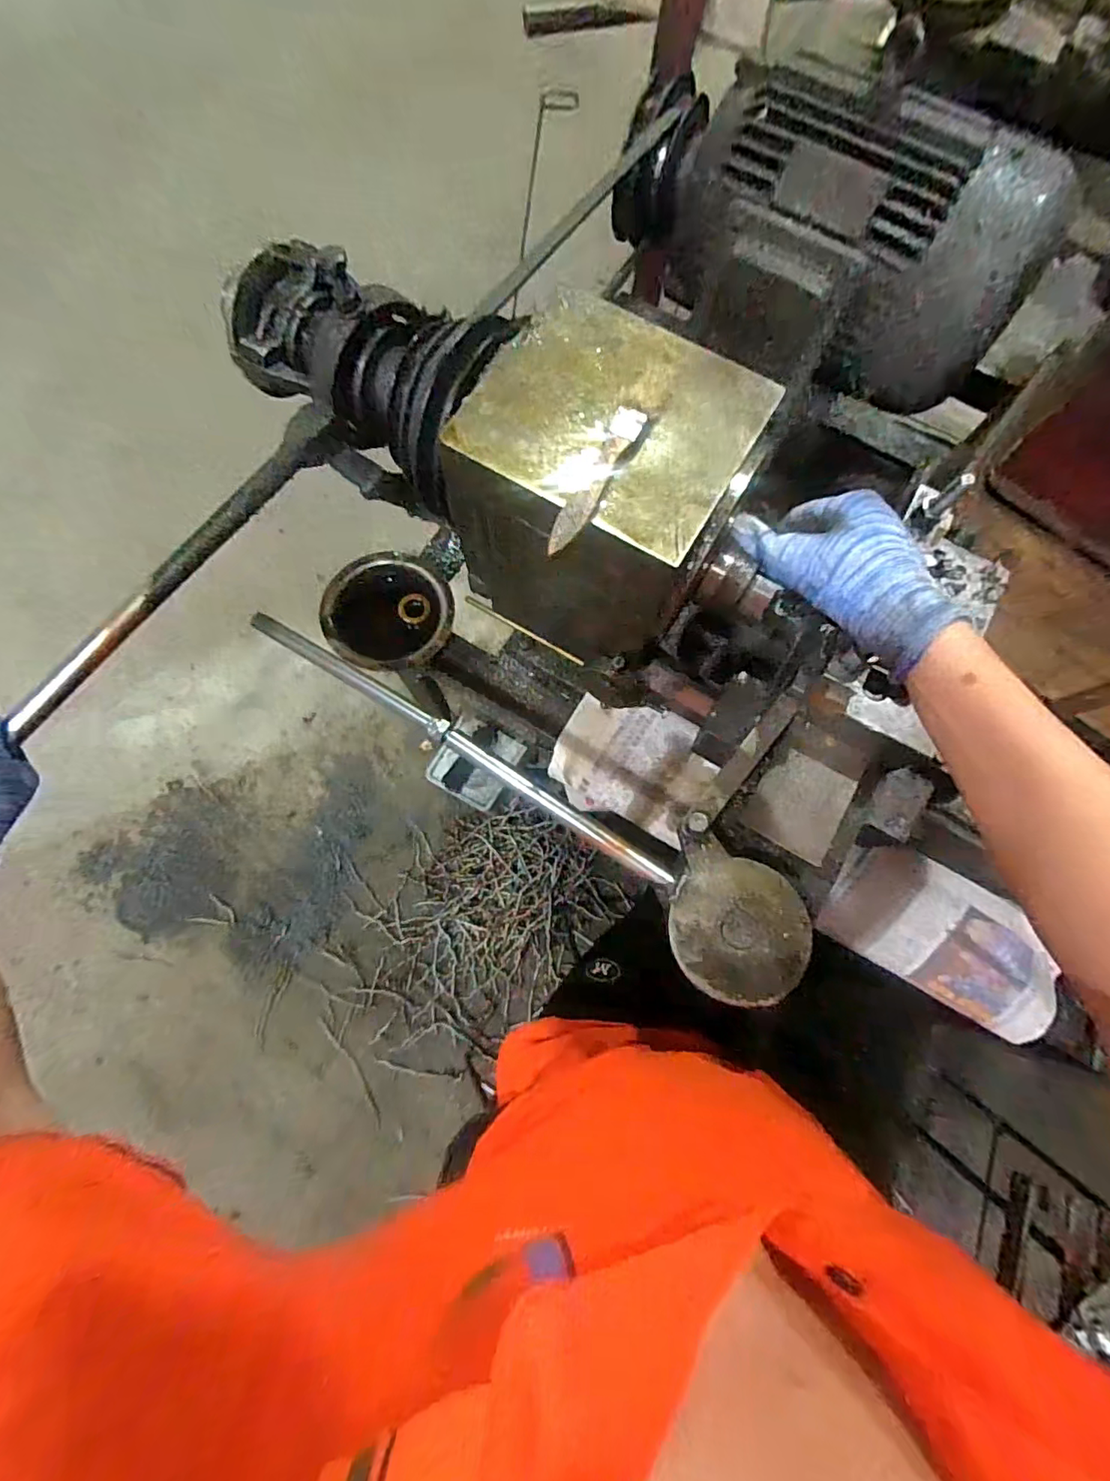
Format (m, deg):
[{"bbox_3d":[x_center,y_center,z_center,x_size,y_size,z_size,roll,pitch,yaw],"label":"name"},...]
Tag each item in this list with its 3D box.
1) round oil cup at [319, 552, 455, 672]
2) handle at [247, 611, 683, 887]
[{"bbox_3d":[-0.176,-0.133,0.596,0.131,0.049,0.128,1,75,-2],"label":"round oil cup"},{"bbox_3d":[-0.085,-0.002,0.453,0.402,0.016,0.018,32,76,6],"label":"handle"}]

